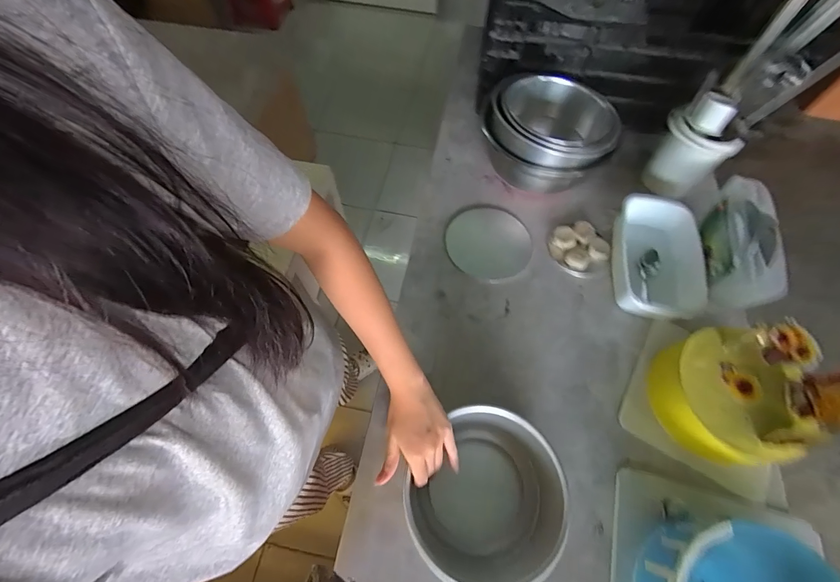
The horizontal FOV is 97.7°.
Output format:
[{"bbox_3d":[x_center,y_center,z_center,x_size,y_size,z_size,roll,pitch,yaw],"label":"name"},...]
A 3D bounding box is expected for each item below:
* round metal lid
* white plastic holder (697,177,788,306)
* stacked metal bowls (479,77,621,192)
[{"bbox_3d":[0.130,-0.092,0.695,0.156,0.010,0.152,0,63,-1],"label":"round metal lid"},{"bbox_3d":[0.525,-0.077,0.603,0.085,0.073,0.219,21,65,9],"label":"white plastic holder"},{"bbox_3d":[0.238,-0.287,0.695,0.216,0.117,0.215,1,62,-1],"label":"stacked metal bowls"}]

